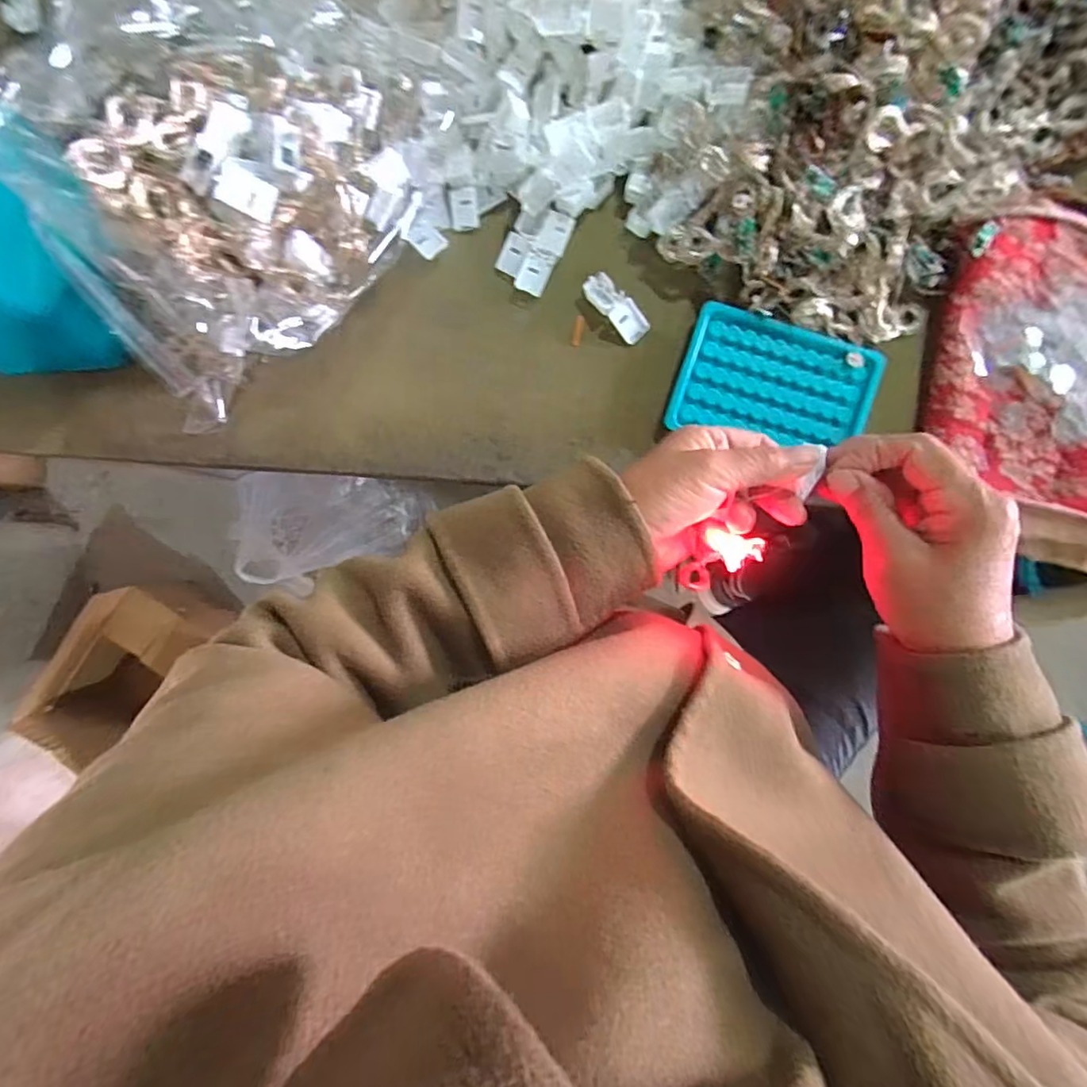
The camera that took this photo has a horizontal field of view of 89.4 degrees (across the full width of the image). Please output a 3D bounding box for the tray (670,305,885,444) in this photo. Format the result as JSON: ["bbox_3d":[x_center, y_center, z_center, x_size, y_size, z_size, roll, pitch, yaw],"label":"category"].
[{"bbox_3d":[0.163,-0.111,0.388,0.130,0.011,0.085,17,91,2],"label":"tray"}]

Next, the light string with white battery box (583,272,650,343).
[{"bbox_3d":[0.053,-0.171,0.399,0.055,0.013,0.022,44,92,1],"label":"light string with white battery box"}]

